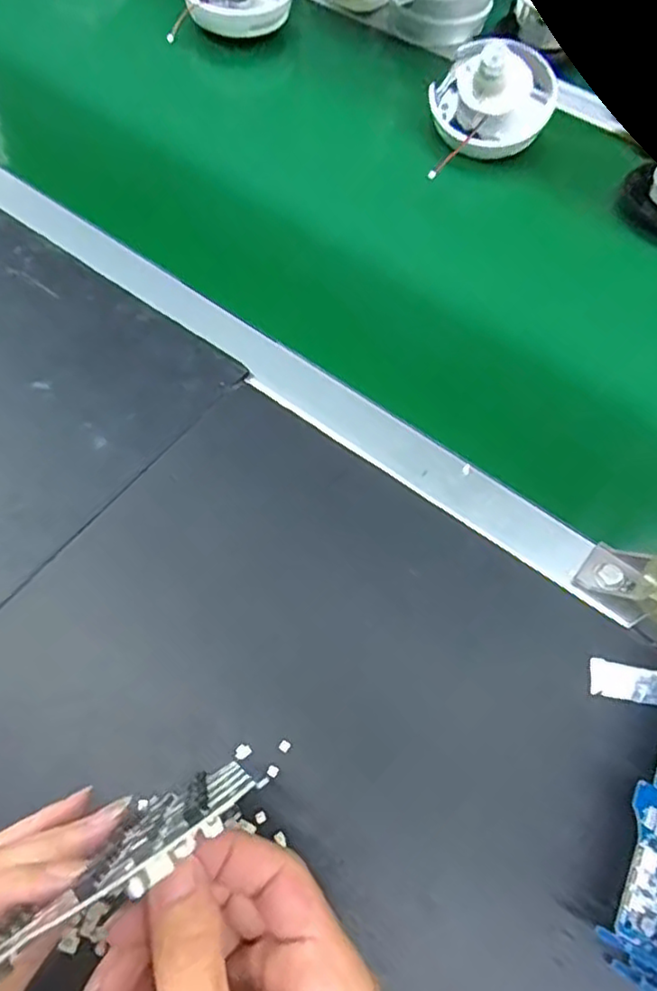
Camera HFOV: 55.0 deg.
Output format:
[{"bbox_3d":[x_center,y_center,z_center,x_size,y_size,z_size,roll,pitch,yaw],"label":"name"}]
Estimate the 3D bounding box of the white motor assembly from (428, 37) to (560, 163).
[{"bbox_3d":[0.146,-0.354,0.561,0.106,0.069,0.079,12,65,5],"label":"white motor assembly"}]

